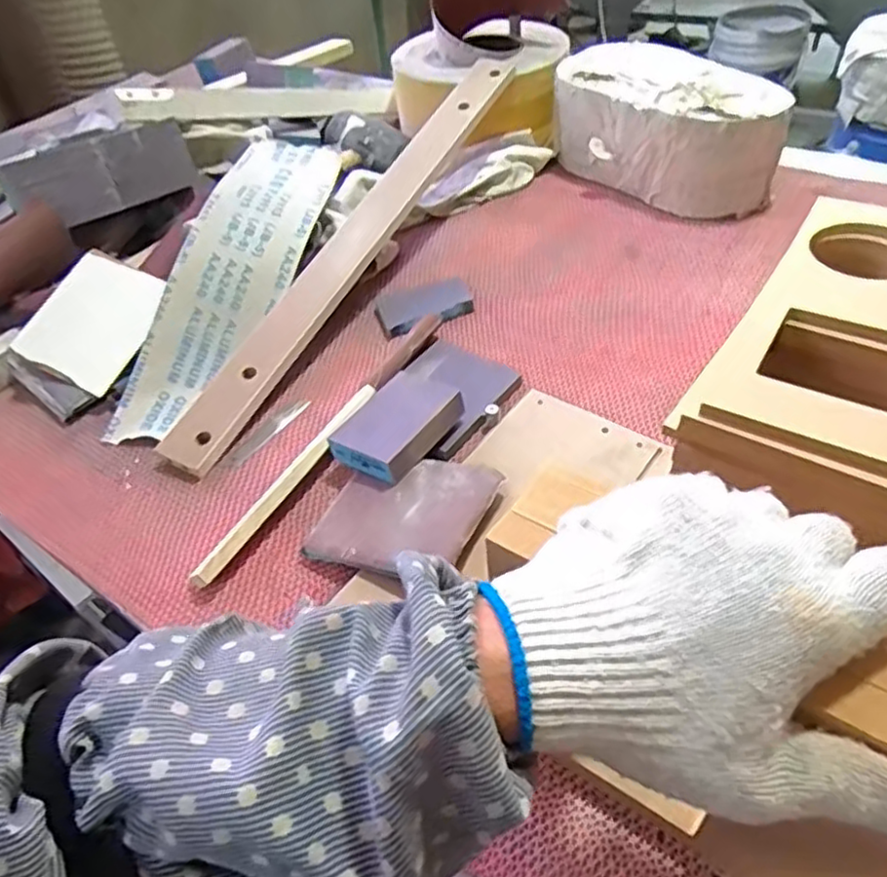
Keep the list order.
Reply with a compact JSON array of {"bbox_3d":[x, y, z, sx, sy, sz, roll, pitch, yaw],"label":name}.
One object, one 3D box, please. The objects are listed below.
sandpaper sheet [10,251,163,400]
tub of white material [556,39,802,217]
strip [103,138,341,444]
[{"bbox_3d":[-0.386,-0.128,0.771,0.150,0.151,0.012,-45,71,-2],"label":"sandpaper sheet"},{"bbox_3d":[0.269,-0.376,0.839,0.133,0.128,0.279,-37,53,-24],"label":"tub of white material"},{"bbox_3d":[-0.228,-0.172,0.714,0.125,0.066,0.403,16,70,21],"label":"strip"}]

